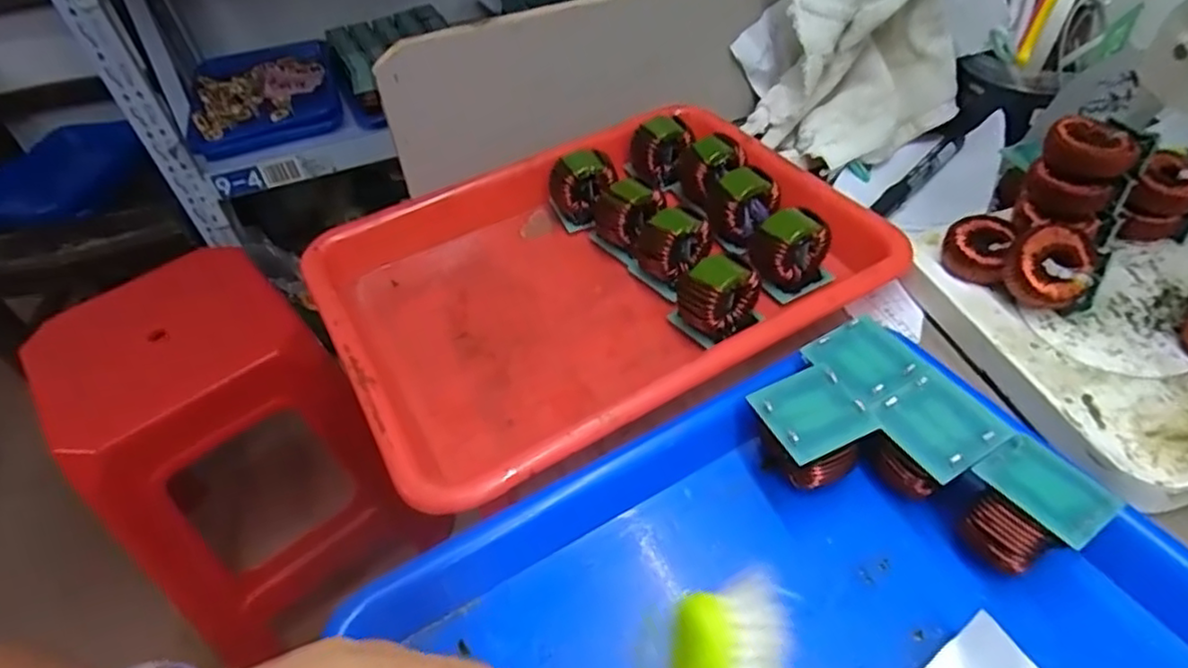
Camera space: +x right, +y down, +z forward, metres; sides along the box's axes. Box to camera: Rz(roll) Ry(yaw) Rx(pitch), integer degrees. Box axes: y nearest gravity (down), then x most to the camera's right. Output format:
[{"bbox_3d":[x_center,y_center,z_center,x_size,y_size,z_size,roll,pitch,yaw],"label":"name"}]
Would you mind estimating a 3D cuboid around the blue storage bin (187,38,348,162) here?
[{"bbox_3d":[-0.620,-0.454,1.254,0.259,0.049,0.368,-20,47,-12],"label":"blue storage bin"}]

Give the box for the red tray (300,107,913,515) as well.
[{"bbox_3d":[0.002,-0.045,0.441,0.331,0.053,0.244,-26,49,-18],"label":"red tray"}]

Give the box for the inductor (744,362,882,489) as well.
[{"bbox_3d":[0.108,0.052,0.338,0.051,0.047,0.049,-20,47,-12],"label":"inductor"}]

